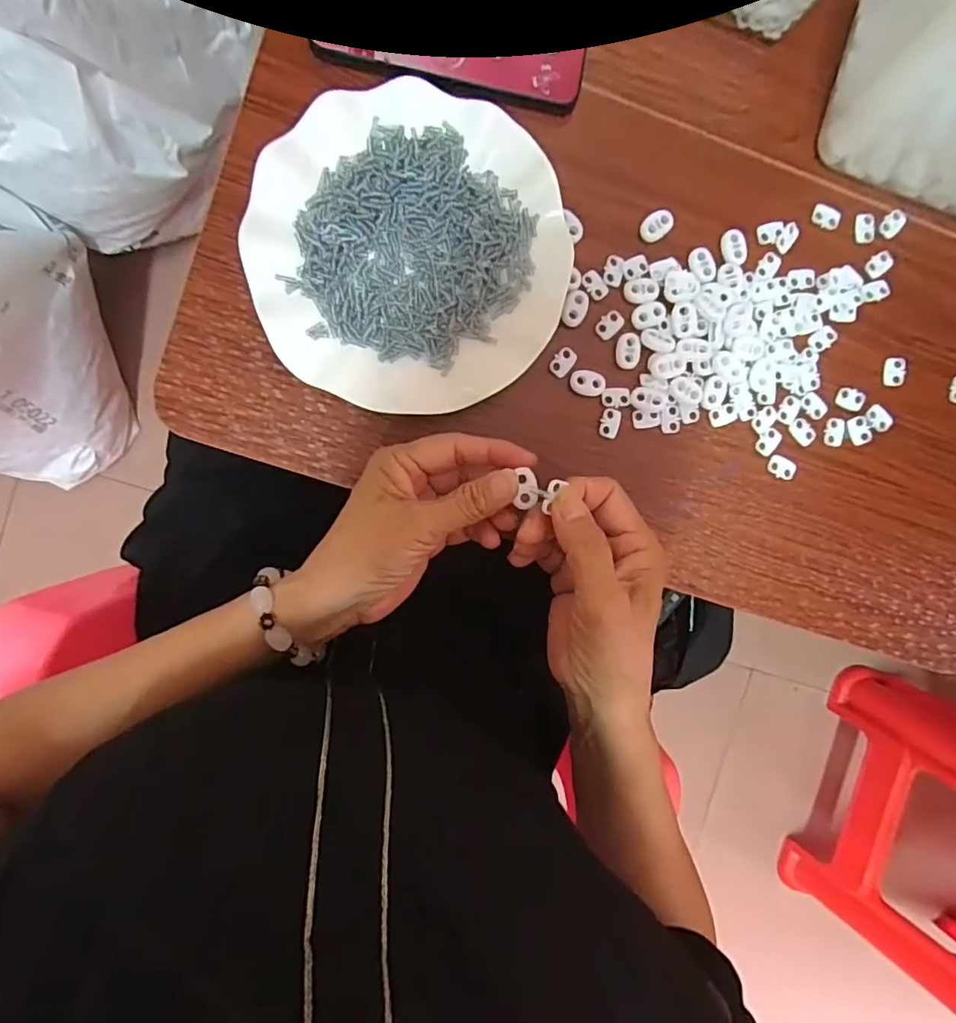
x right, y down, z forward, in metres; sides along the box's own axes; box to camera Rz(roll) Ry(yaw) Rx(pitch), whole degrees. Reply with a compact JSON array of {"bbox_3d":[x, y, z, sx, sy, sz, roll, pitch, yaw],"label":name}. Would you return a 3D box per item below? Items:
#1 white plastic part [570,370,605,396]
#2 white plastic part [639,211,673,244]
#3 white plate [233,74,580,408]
[{"bbox_3d":[0.071,-0.083,0.355,0.023,0.004,0.016,7,92,-5],"label":"white plastic part"},{"bbox_3d":[0.116,-0.185,0.358,0.016,0.008,0.022,45,89,-6],"label":"white plastic part"},{"bbox_3d":[-0.039,-0.153,0.331,0.179,0.028,0.182,0,93,-5],"label":"white plate"}]

